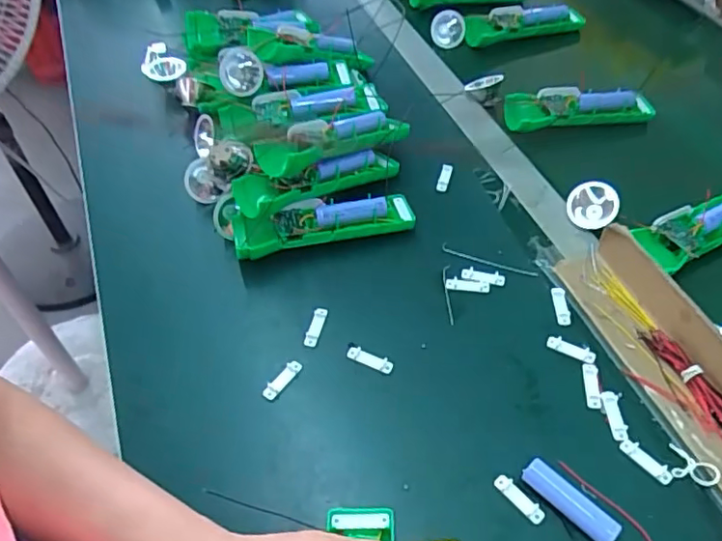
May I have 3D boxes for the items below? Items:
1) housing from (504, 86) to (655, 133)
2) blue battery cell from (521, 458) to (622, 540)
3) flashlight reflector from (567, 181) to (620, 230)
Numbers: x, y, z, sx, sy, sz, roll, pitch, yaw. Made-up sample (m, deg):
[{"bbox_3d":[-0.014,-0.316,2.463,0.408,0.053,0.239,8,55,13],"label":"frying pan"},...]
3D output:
[{"bbox_3d":[0.243,-0.182,0.663,0.170,0.022,0.049,-4,50,-4],"label":"housing"},{"bbox_3d":[0.138,0.151,0.393,0.018,0.018,0.066,-37,59,-27],"label":"blue battery cell"},{"bbox_3d":[0.221,-0.061,0.567,0.044,0.047,0.019,-21,16,33],"label":"flashlight reflector"}]

